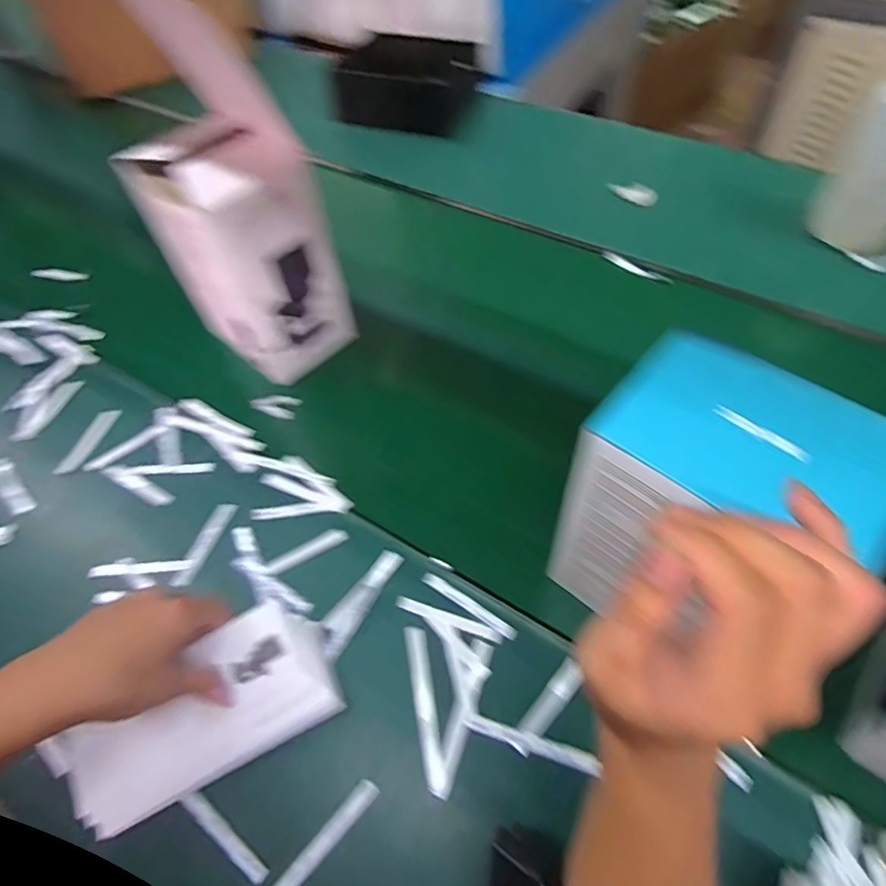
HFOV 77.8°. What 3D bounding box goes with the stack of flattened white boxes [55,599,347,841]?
[{"bbox_3d":[-0.186,0.218,0.436,0.196,0.044,0.095,-31,59,-15],"label":"stack of flattened white boxes"}]

